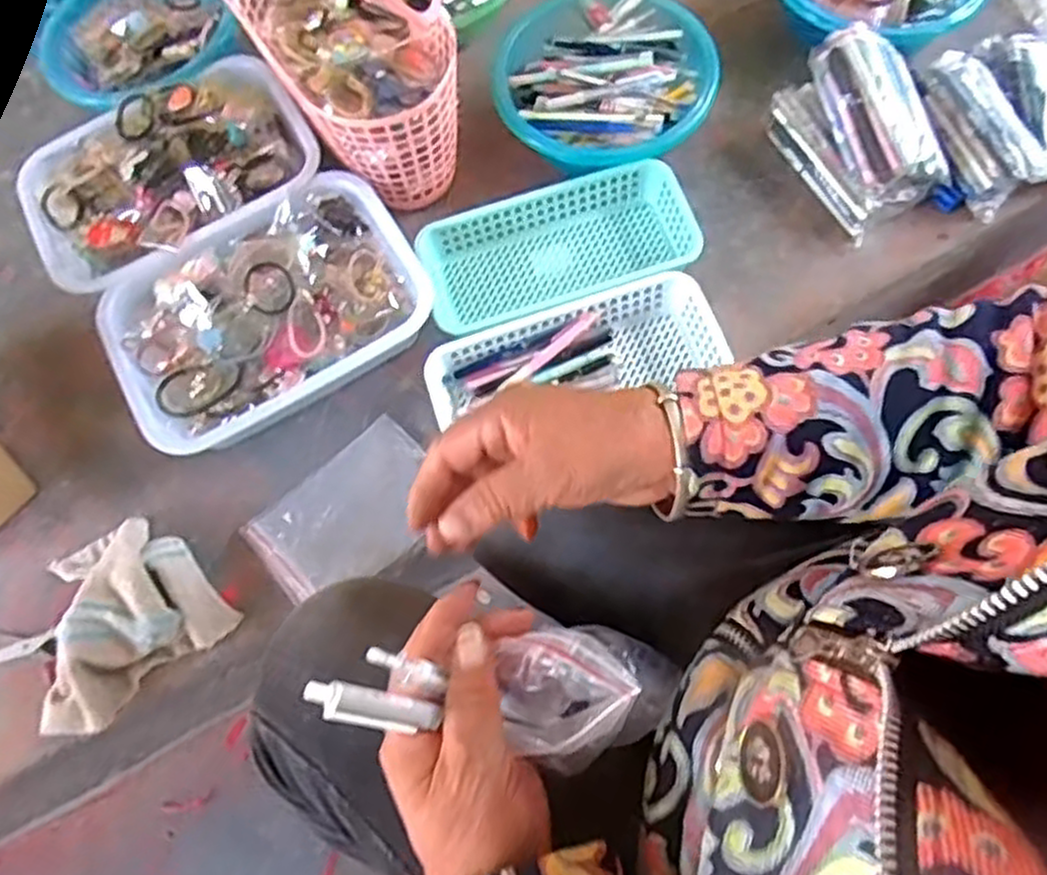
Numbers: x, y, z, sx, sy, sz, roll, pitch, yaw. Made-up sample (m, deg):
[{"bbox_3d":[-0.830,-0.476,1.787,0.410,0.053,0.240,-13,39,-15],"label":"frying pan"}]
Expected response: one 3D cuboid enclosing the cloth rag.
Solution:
[{"bbox_3d":[-0.364,0.153,0.657,0.166,0.063,0.157,-38,70,-10],"label":"cloth rag"}]

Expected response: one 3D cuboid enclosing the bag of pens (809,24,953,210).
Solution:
[{"bbox_3d":[0.347,-0.316,0.741,0.091,0.041,0.176,-22,86,-5],"label":"bag of pens"}]

